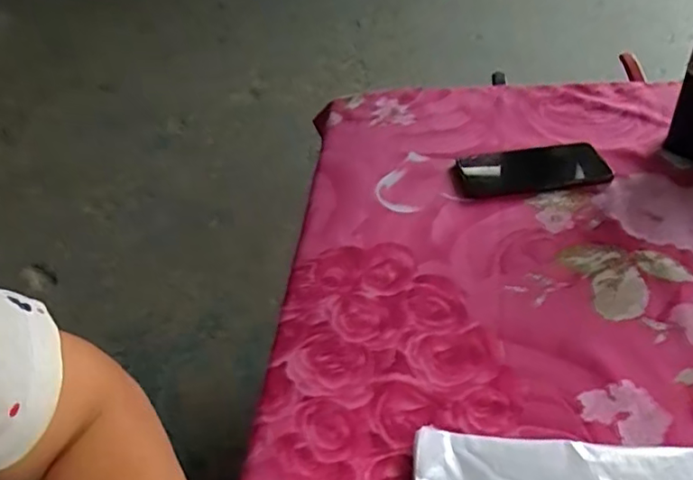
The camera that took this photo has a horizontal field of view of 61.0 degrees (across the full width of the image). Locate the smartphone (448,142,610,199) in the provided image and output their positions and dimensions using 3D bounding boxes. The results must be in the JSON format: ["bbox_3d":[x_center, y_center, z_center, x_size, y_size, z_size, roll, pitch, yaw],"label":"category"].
[{"bbox_3d":[0.209,-0.081,0.673,0.166,0.014,0.086,-9,40,-3],"label":"smartphone"}]

